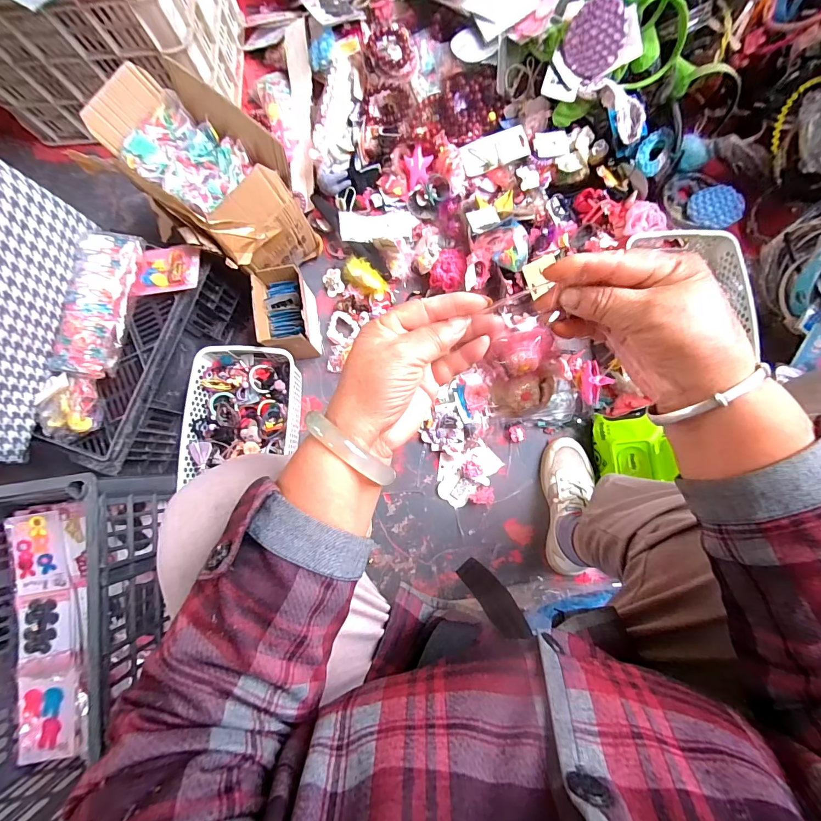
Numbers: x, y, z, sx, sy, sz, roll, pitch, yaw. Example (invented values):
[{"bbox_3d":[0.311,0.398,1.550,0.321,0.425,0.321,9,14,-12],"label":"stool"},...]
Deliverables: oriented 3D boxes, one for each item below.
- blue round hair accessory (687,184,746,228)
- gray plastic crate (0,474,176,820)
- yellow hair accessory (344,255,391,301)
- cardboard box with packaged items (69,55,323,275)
[{"bbox_3d":[0.621,-0.412,0.783,0.094,0.013,0.094,-3,77,15],"label":"blue round hair accessory"},{"bbox_3d":[-0.551,0.356,0.578,0.362,0.205,0.460,-12,81,2],"label":"gray plastic crate"},{"bbox_3d":[-0.093,-0.275,0.792,0.102,0.047,0.052,39,86,8],"label":"yellow hair accessory"},{"bbox_3d":[-0.363,-0.405,0.703,0.340,0.226,0.204,34,85,8],"label":"cardboard box with packaged items"}]

